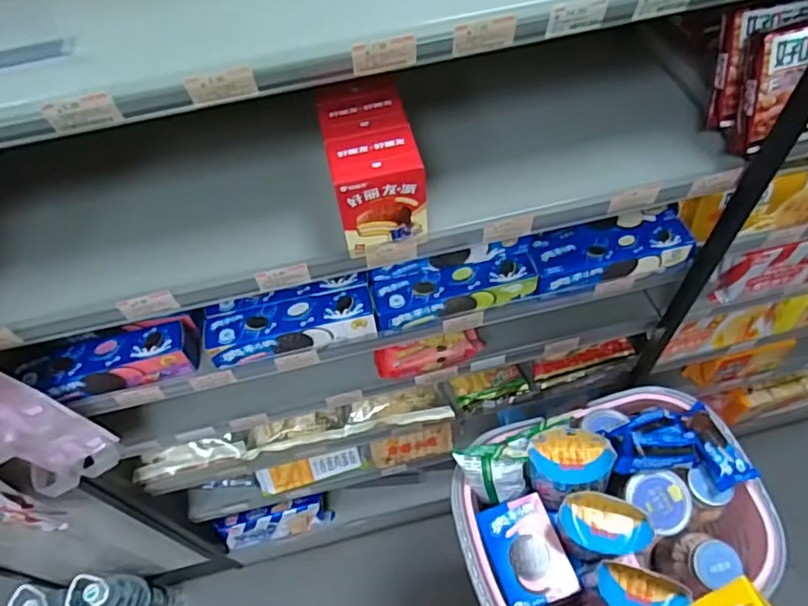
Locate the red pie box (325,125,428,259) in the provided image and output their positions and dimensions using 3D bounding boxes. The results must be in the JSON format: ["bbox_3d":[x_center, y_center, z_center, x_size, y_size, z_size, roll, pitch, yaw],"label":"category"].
[{"bbox_3d":[-0.025,-0.114,0.585,0.085,0.094,0.067,-12,56,-3],"label":"red pie box"}]

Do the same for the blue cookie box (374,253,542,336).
[{"bbox_3d":[0.066,-0.013,0.756,0.209,0.055,0.049,-13,56,-4],"label":"blue cookie box"}]

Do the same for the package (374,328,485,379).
[{"bbox_3d":[0.041,0.076,0.875,0.167,0.045,0.048,-16,57,-6],"label":"package"}]

